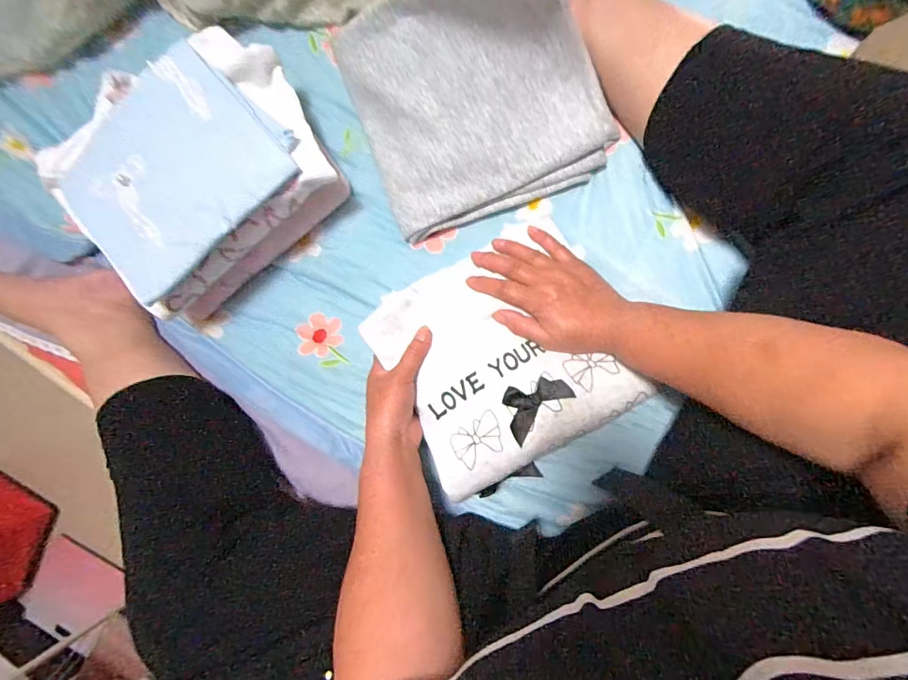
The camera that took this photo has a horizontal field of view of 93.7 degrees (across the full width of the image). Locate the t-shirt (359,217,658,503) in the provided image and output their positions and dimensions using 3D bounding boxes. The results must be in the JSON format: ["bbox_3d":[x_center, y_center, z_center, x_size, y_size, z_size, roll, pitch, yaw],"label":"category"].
[{"bbox_3d":[0.042,0.019,0.440,0.222,0.054,0.231,-38,84,7],"label":"t-shirt"}]

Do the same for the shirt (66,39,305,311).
[{"bbox_3d":[-0.272,-0.160,0.413,0.208,0.027,0.167,-38,83,7],"label":"shirt"}]

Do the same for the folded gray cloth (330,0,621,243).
[{"bbox_3d":[0.020,-0.243,0.412,0.245,0.109,0.207,-17,86,9],"label":"folded gray cloth"}]

